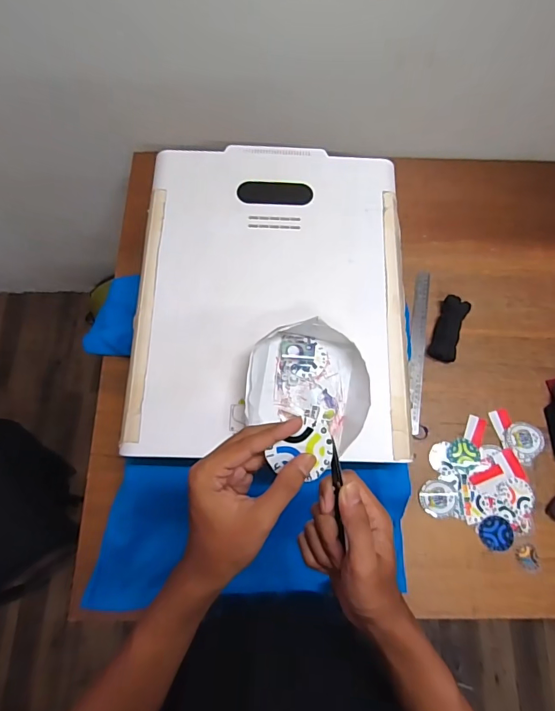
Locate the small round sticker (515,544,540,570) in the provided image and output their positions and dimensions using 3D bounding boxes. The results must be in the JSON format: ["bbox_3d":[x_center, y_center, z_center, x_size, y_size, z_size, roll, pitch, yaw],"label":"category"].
[{"bbox_3d":[0.409,0.329,0.689,0.037,0.007,0.037,0,73,0],"label":"small round sticker"}]

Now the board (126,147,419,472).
[{"bbox_3d":[-0.006,-0.106,0.635,0.397,0.032,0.498,1,73,0],"label":"board"}]

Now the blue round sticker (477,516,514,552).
[{"bbox_3d":[0.362,0.293,0.698,0.056,0.008,0.052,0,73,0],"label":"blue round sticker"}]

